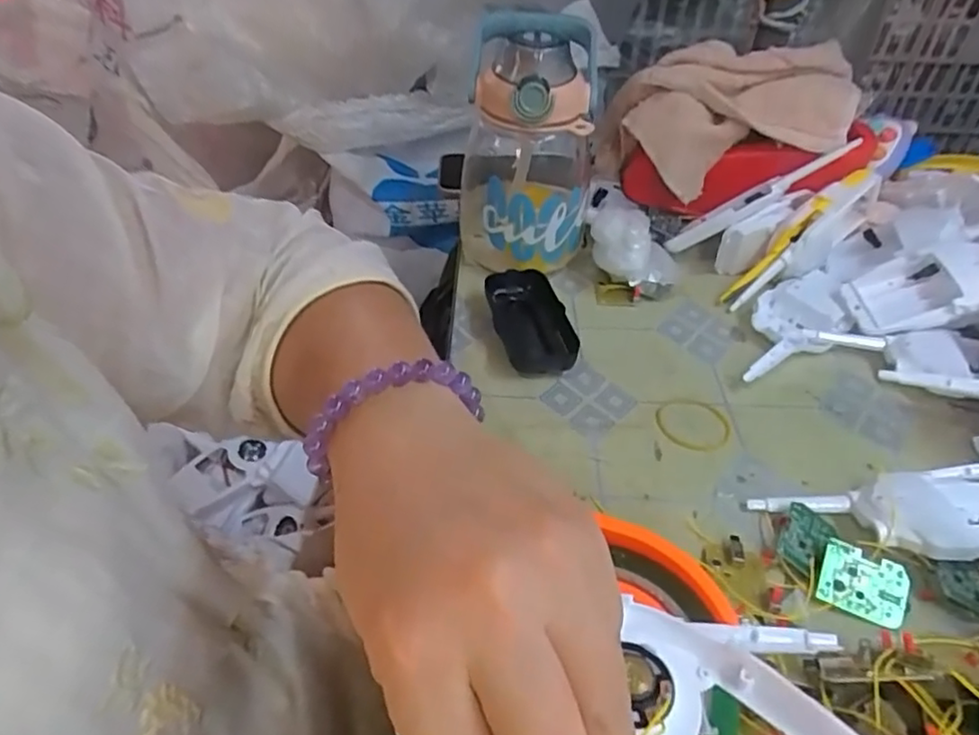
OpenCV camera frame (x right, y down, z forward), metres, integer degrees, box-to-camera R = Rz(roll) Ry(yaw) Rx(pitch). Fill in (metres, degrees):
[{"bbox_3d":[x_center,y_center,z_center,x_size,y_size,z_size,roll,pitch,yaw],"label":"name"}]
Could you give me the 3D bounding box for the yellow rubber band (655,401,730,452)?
[{"bbox_3d":[0.139,0.039,0.421,0.049,0.005,0.048,15,44,12],"label":"yellow rubber band"}]

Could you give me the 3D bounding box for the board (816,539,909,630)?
[{"bbox_3d":[0.198,0.115,0.324,0.043,0.004,0.033,20,74,13],"label":"board"}]

